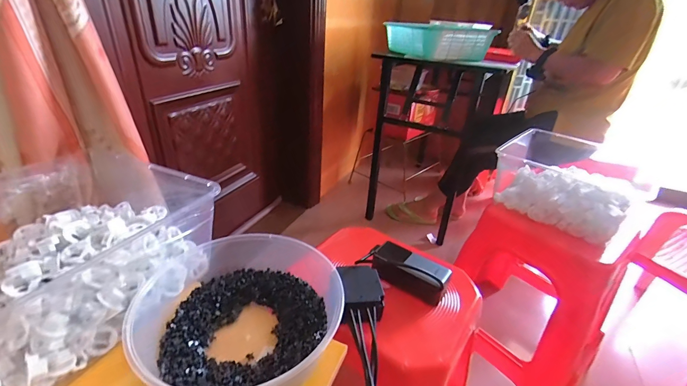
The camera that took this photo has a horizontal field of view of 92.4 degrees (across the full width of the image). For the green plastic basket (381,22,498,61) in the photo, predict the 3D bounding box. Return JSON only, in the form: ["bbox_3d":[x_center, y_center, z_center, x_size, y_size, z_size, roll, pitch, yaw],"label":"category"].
[{"bbox_3d":[0.340,-0.575,1.244,0.267,0.100,0.333,-5,30,-16],"label":"green plastic basket"}]

